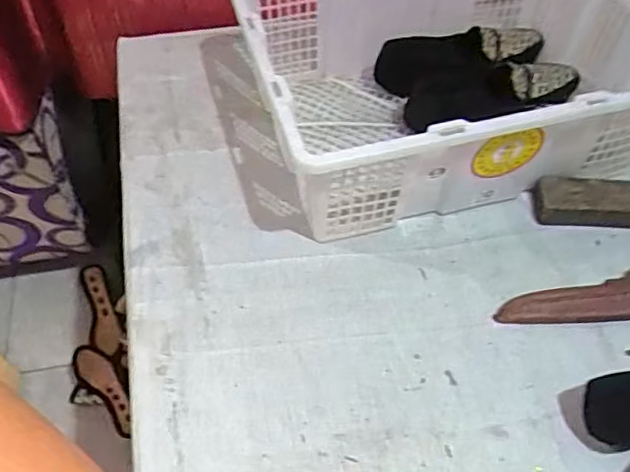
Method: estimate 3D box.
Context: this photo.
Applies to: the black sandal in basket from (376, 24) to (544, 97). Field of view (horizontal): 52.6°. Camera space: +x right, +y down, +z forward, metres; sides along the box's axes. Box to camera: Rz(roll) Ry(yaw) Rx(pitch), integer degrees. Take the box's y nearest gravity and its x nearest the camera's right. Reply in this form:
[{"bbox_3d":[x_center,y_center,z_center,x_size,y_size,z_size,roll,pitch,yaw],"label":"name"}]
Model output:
[{"bbox_3d":[0.202,-0.248,0.886,0.239,0.072,0.071,-14,54,-11],"label":"black sandal in basket"}]

